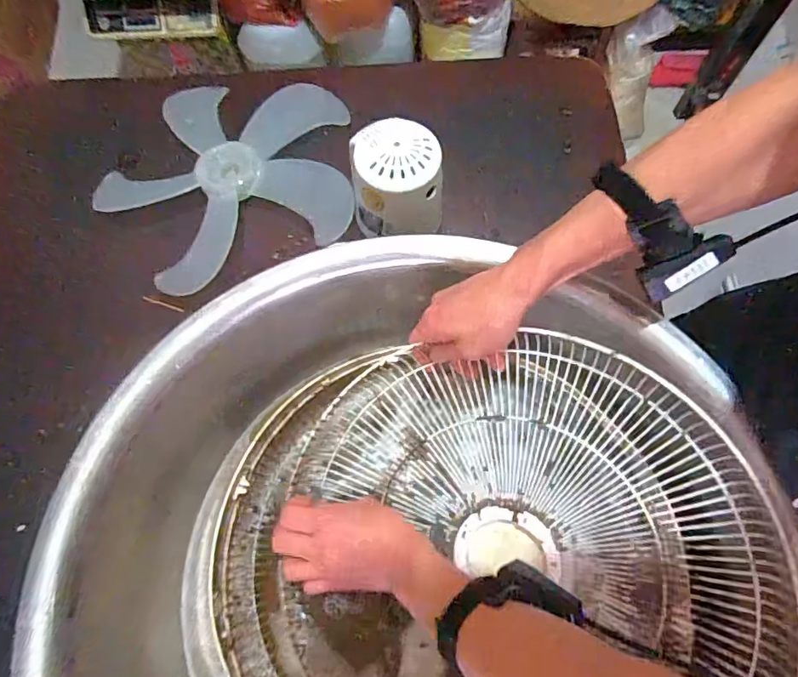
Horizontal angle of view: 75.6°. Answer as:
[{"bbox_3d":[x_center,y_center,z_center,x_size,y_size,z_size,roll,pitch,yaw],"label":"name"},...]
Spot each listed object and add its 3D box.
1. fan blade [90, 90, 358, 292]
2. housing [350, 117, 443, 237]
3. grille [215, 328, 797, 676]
[{"bbox_3d":[-0.241,-0.244,0.727,0.355,0.038,0.324,-21,71,-6],"label":"fan blade"},{"bbox_3d":[-0.003,-0.197,0.649,0.110,0.108,0.110,0,70,1],"label":"housing"},{"bbox_3d":[0.065,0.222,0.478,0.478,0.087,0.421,-5,77,17],"label":"grille"}]

